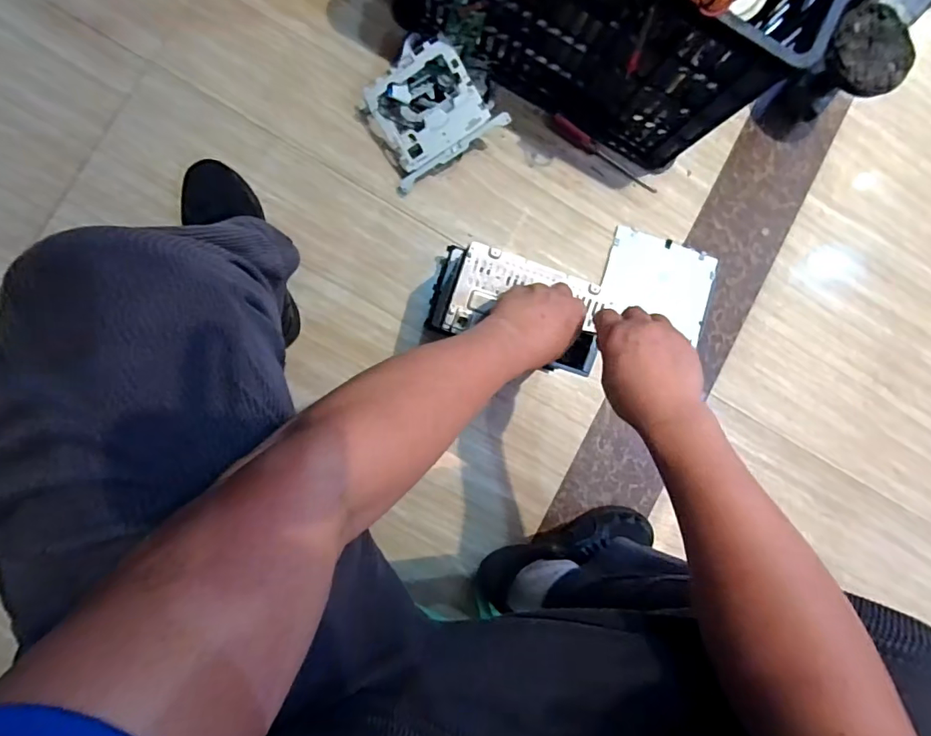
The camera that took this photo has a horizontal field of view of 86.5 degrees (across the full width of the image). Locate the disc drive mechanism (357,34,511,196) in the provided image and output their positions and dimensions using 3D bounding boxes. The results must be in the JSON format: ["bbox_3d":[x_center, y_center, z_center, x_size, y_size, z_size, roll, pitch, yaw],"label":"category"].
[{"bbox_3d":[-0.059,-0.374,0.711,0.177,0.043,0.167,-31,97,12],"label":"disc drive mechanism"}]

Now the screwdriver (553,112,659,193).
[{"bbox_3d":[0.224,-0.340,0.783,0.197,0.018,0.022,29,84,-7],"label":"screwdriver"}]

